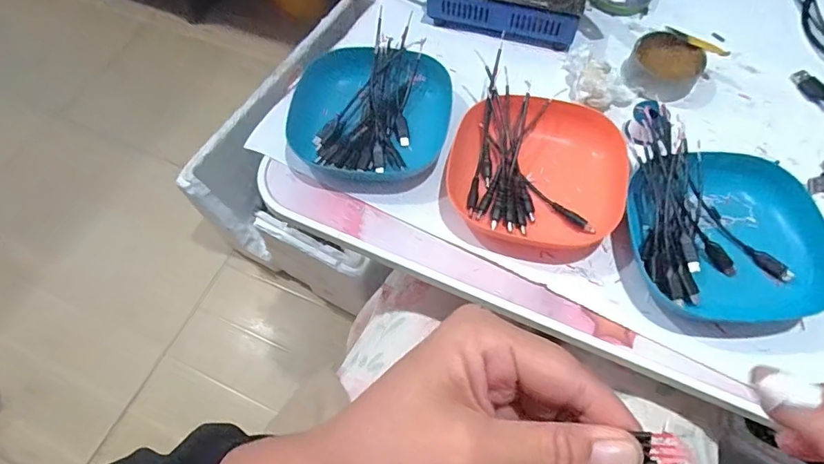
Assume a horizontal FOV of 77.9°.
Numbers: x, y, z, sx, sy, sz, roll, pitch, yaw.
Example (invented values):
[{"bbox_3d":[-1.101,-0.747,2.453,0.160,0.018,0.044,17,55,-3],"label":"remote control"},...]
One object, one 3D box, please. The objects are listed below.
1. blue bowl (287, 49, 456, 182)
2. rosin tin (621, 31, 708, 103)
[{"bbox_3d":[-0.035,-0.107,0.452,0.137,0.036,0.128,-1,63,2],"label":"blue bowl"},{"bbox_3d":[0.236,-0.155,0.479,0.065,0.027,0.062,-1,63,2],"label":"rosin tin"}]

